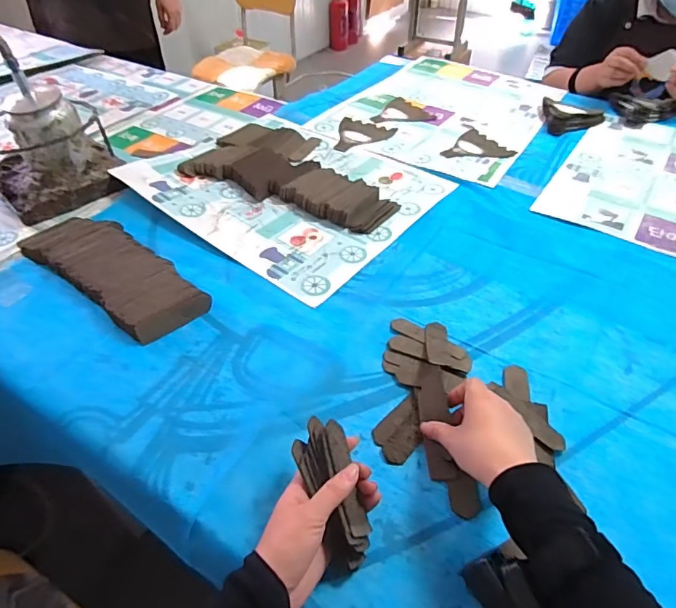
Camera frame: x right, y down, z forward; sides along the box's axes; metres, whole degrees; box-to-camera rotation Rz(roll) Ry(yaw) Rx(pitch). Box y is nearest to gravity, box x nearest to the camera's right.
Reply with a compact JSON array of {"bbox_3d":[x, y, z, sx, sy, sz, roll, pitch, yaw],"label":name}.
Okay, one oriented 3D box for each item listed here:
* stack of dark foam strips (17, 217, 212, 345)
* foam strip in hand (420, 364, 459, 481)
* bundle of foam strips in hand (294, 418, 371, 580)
[{"bbox_3d":[-0.312,-0.052,0.649,0.312,0.025,0.110,29,53,25],"label":"stack of dark foam strips"},{"bbox_3d":[0.101,0.118,0.482,0.031,0.009,0.116,-17,57,24],"label":"foam strip in hand"},{"bbox_3d":[-0.003,0.161,0.402,0.047,0.031,0.125,-14,73,-13],"label":"bundle of foam strips in hand"}]

